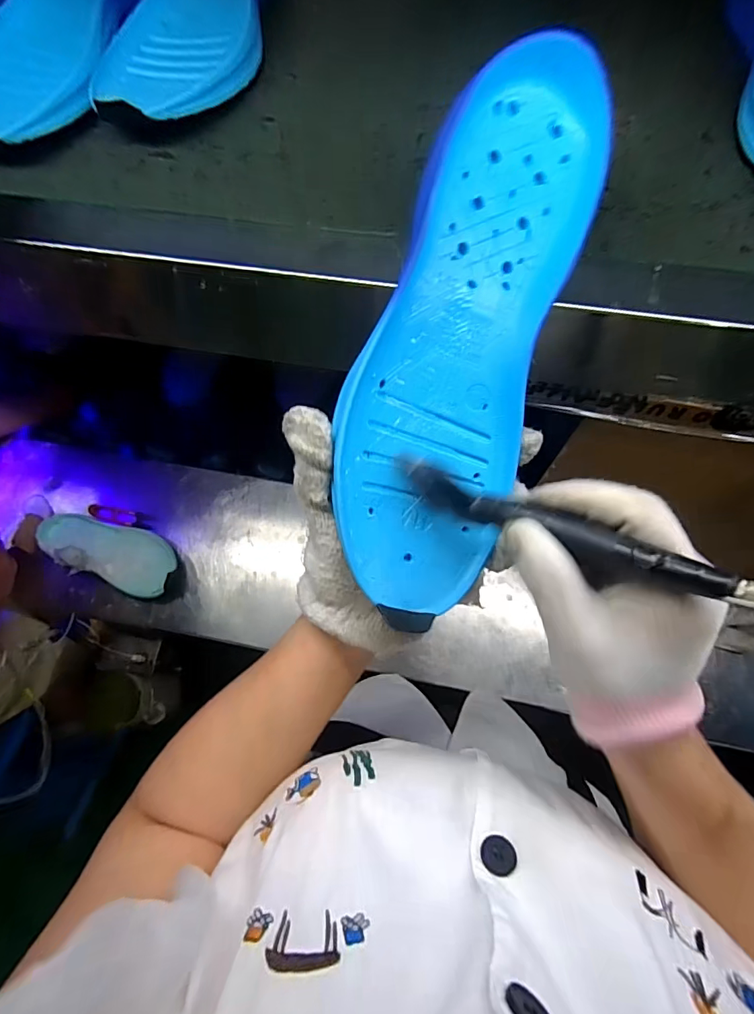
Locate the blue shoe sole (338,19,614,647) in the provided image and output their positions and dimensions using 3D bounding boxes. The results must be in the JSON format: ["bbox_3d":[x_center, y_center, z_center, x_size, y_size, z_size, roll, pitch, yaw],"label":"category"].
[{"bbox_3d":[0.042,-0.078,0.243,0.090,0.032,0.276,16,96,6],"label":"blue shoe sole"}]

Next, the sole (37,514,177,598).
[{"bbox_3d":[-0.374,0.058,0.651,0.198,0.039,0.083,24,74,7],"label":"sole"}]

